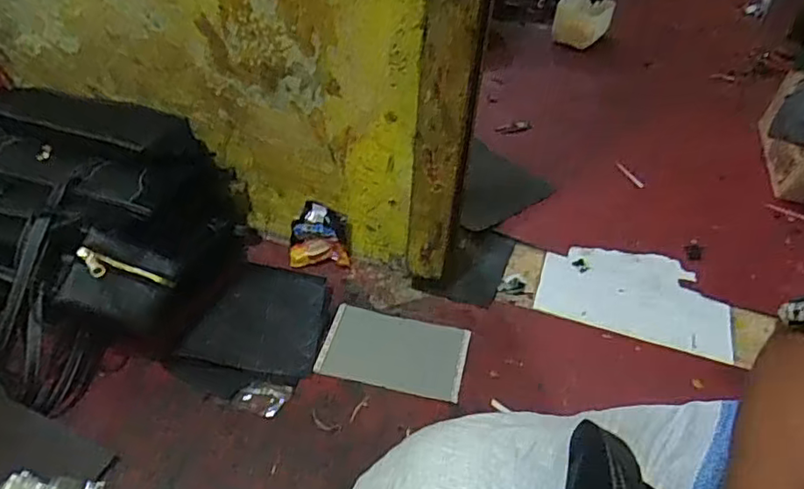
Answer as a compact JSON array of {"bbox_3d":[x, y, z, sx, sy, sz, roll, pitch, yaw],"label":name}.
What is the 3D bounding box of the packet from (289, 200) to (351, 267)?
[{"bbox_3d":[-0.133,-0.013,0.962,0.097,0.109,0.023,5,21,3],"label":"packet"}]

